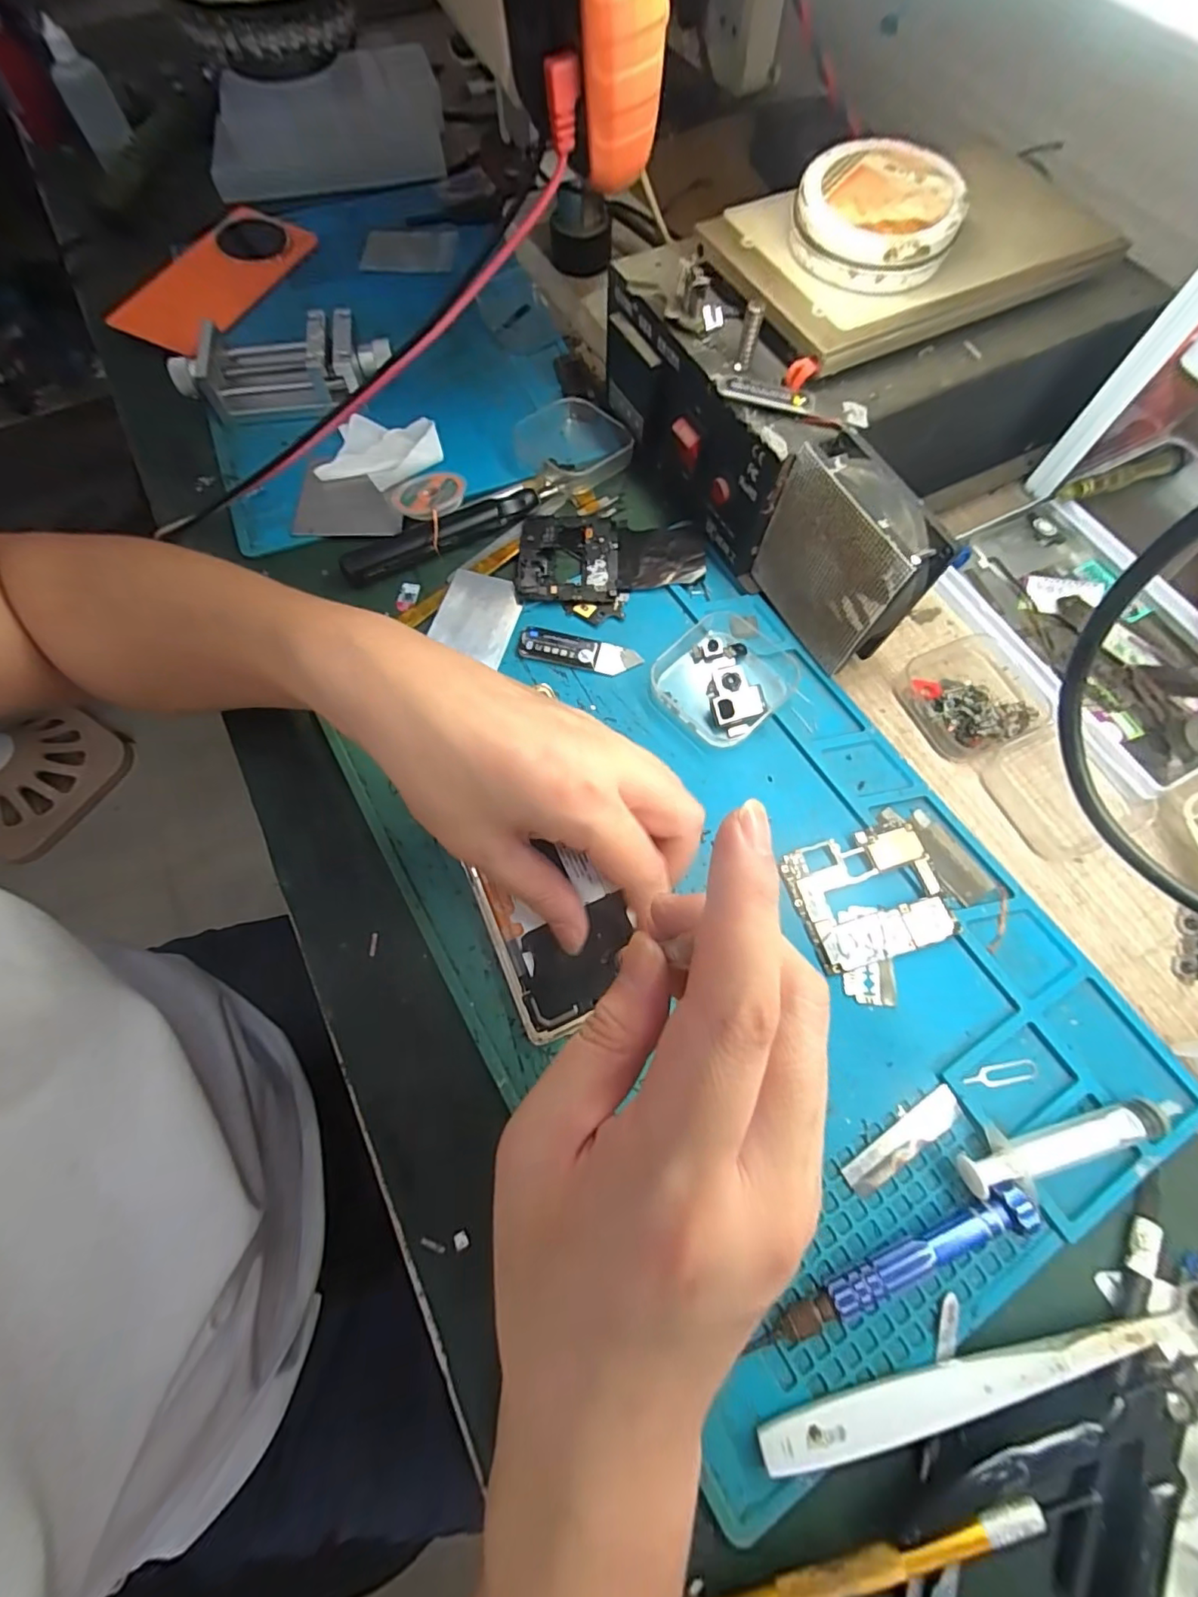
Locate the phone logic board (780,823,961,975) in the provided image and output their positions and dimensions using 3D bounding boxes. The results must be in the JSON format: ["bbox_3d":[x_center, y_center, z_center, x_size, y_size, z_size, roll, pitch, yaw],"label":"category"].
[{"bbox_3d":[0.126,0.046,0.258,0.066,0.006,0.057,-13,70,-5],"label":"phone logic board"}]

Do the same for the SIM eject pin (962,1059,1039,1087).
[{"bbox_3d":[0.171,0.118,0.235,0.034,0.004,0.008,-10,69,-4],"label":"SIM eject pin"}]

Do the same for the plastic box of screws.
[{"bbox_3d":[0.205,-0.057,0.300,0.069,0.022,0.065,-20,70,-8],"label":"plastic box of screws"}]

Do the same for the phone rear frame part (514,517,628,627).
[{"bbox_3d":[-0.018,-0.140,0.329,0.061,0.004,0.077,-2,69,-1],"label":"phone rear frame part"}]

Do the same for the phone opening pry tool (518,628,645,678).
[{"bbox_3d":[-0.011,-0.081,0.308,0.067,0.005,0.020,10,69,4],"label":"phone opening pry tool"}]

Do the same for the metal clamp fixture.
[{"bbox_3d":[-0.209,-0.287,0.368,0.138,0.030,0.062,-5,69,-2],"label":"metal clamp fixture"}]

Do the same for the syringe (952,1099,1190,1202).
[{"bbox_3d":[0.186,0.136,0.219,0.090,0.016,0.020,-13,70,-5],"label":"syringe"}]

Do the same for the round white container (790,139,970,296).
[{"bbox_3d":[0.129,-0.270,0.259,0.071,0.030,0.064,22,71,8],"label":"round white container"}]

